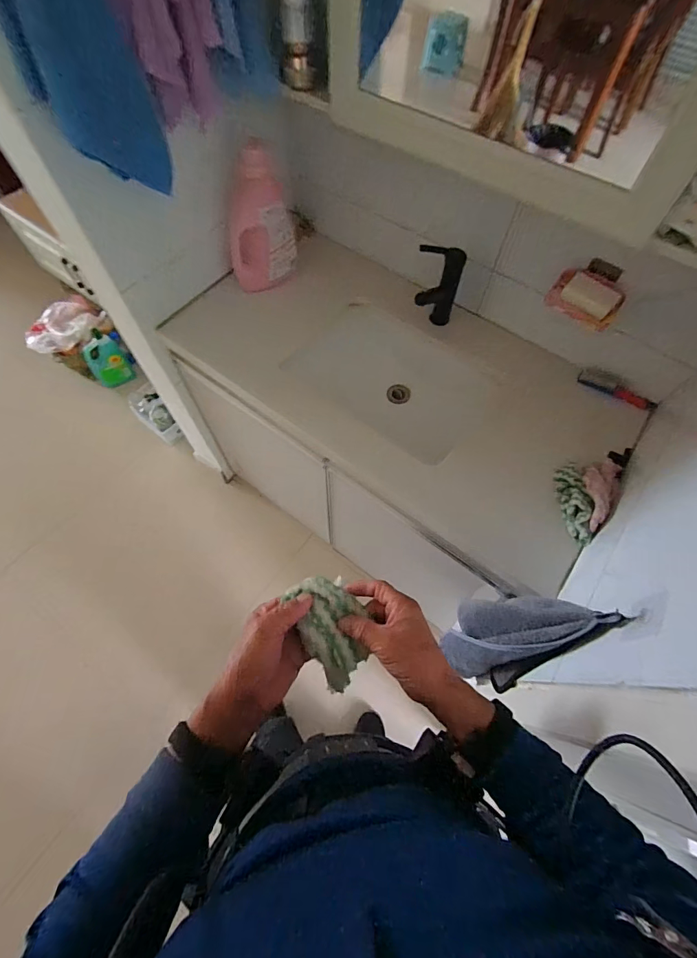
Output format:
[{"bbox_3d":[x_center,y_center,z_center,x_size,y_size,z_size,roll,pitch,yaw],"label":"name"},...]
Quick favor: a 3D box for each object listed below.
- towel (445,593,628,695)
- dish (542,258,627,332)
[{"bbox_3d":[0.246,0.248,0.631,0.114,0.362,0.112,28,66,11],"label":"towel"},{"bbox_3d":[0.466,-0.363,0.773,0.131,0.038,0.110,36,97,21],"label":"dish"}]

